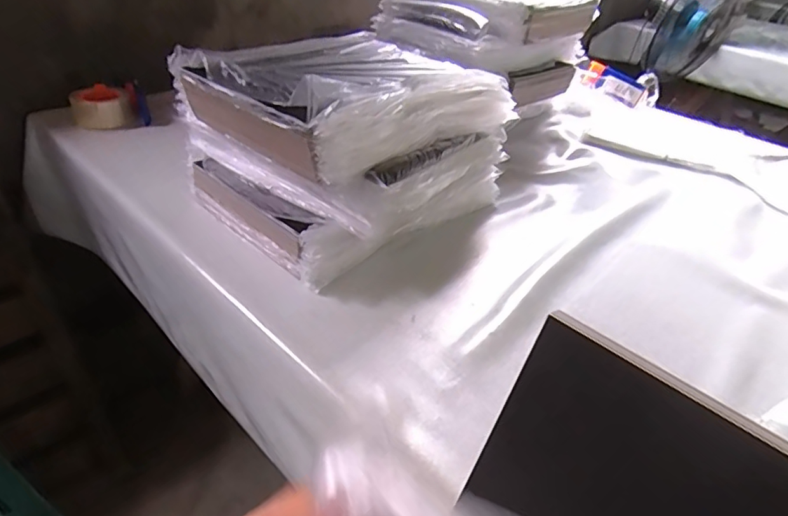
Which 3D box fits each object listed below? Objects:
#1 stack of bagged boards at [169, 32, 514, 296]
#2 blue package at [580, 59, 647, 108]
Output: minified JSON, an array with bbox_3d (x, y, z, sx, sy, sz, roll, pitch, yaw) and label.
[{"bbox_3d":[-0.060,-0.185,0.760,0.355,0.232,0.395,31,43,31],"label":"stack of bagged boards"},{"bbox_3d":[0.541,-0.427,1.241,0.155,0.044,0.055,36,43,14],"label":"blue package"}]

